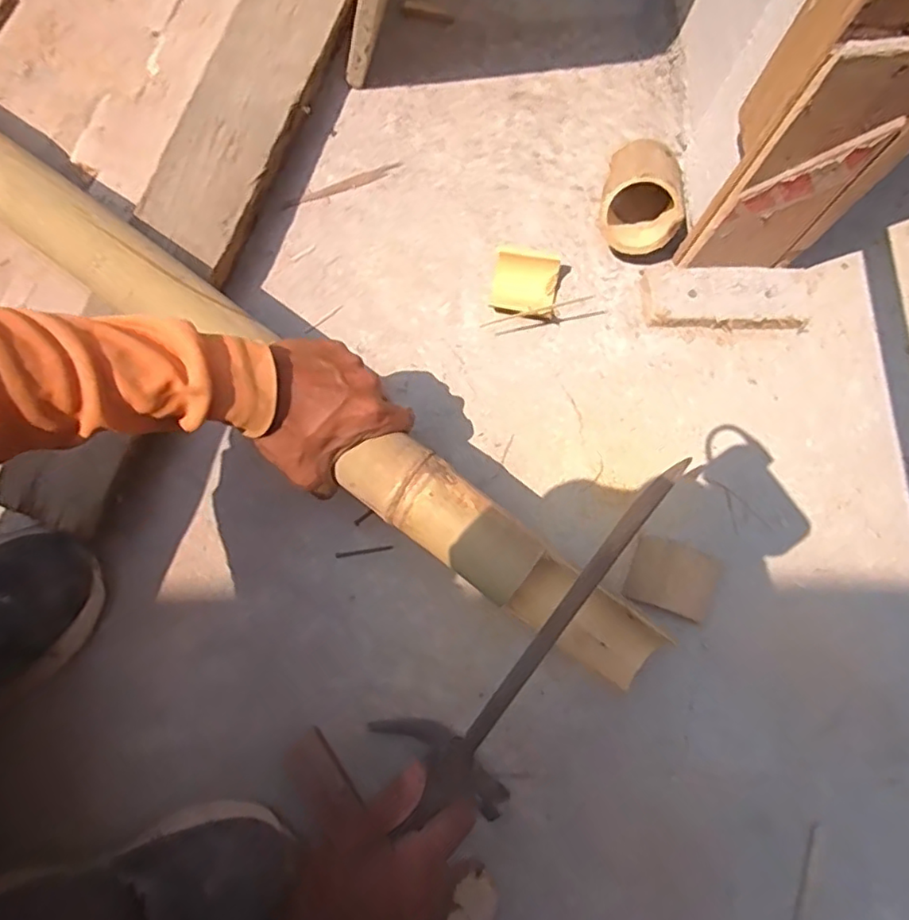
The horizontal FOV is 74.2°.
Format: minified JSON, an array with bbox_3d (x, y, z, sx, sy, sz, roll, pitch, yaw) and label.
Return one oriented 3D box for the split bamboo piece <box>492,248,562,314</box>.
[{"bbox_3d":[0.068,-0.172,0.583,0.061,0.032,0.049,8,79,1],"label":"split bamboo piece"}]

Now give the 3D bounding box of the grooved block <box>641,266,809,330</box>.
[{"bbox_3d":[0.259,-0.153,0.579,0.152,0.032,0.059,4,79,0],"label":"grooved block"}]

